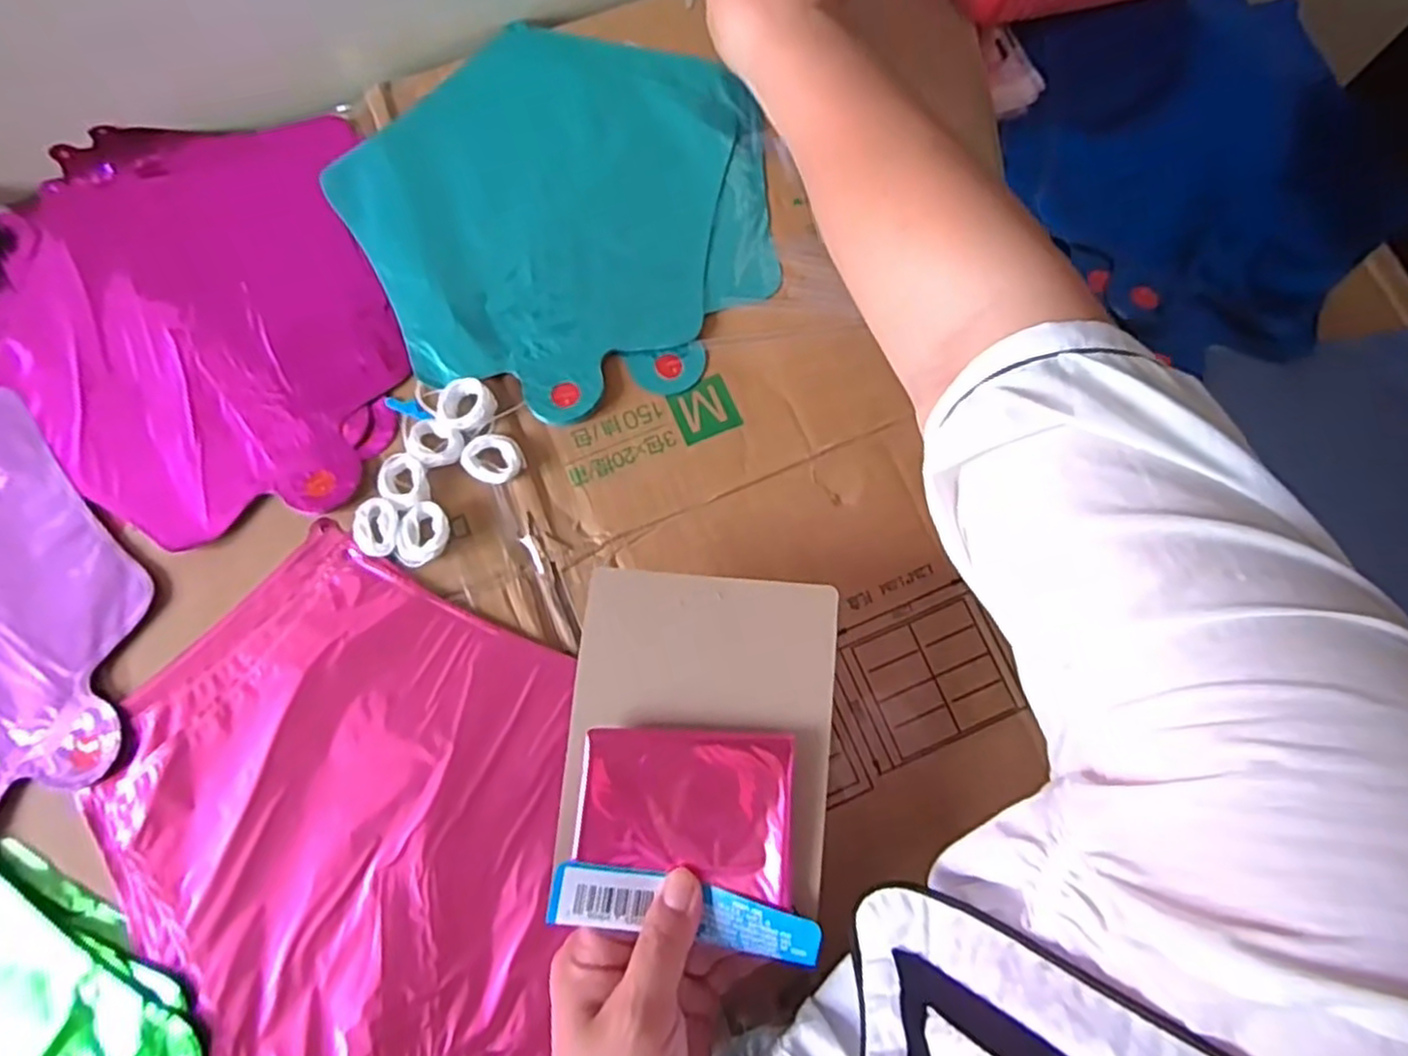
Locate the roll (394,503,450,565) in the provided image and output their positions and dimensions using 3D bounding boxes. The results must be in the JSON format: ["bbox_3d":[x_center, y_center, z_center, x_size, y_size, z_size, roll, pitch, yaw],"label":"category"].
[{"bbox_3d":[-0.145,0.003,0.387,0.026,0.012,0.031,-3,77,-1],"label":"roll"}]

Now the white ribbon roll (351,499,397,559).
[{"bbox_3d":[-0.170,0.000,0.390,0.023,0.009,0.030,-16,77,-4],"label":"white ribbon roll"}]

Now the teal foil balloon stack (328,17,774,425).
[{"bbox_3d":[-0.076,-0.187,0.438,0.233,0.010,0.244,-27,75,-8],"label":"teal foil balloon stack"}]

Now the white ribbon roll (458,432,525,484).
[{"bbox_3d":[-0.112,-0.037,0.399,0.031,0.007,0.027,36,79,8],"label":"white ribbon roll"}]

